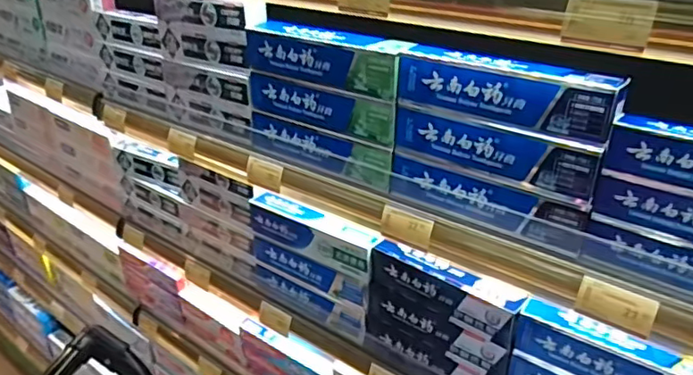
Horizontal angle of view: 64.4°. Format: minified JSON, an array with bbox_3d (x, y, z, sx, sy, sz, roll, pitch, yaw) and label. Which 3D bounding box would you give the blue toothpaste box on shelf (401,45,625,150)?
[{"bbox_3d":[0.153,-0.095,0.544,0.217,0.059,0.032,20,32,33],"label":"blue toothpaste box on shelf"}]

